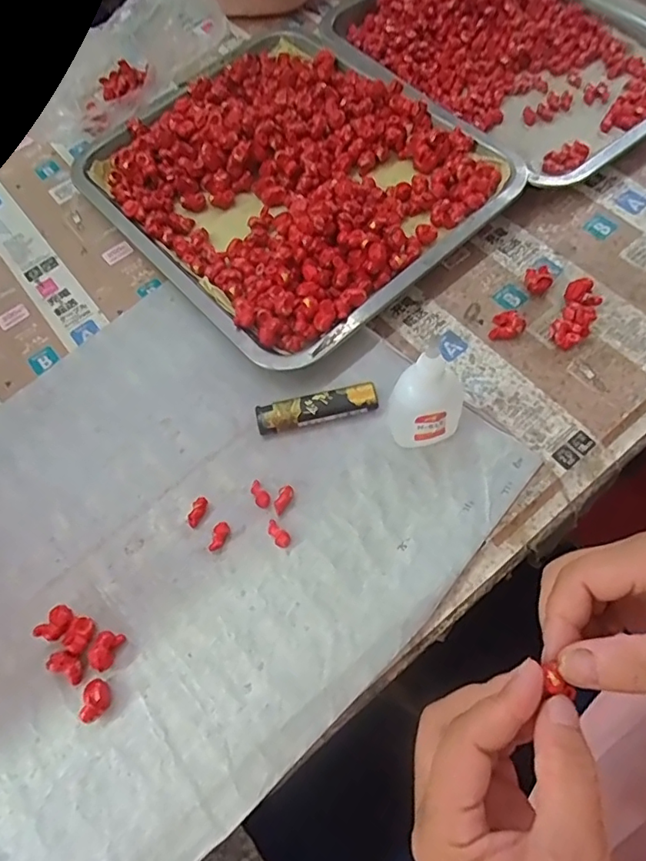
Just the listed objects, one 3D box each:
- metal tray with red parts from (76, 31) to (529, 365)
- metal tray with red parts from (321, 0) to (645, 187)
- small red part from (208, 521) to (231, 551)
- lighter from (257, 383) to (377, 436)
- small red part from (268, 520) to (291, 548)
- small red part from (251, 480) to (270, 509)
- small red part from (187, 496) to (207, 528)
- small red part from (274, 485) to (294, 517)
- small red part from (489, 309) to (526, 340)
[{"bbox_3d":[-0.036,-0.213,0.432,0.256,0.029,0.310,-41,69,-14],"label":"metal tray with red parts"},{"bbox_3d":[0.161,-0.350,0.476,0.221,0.030,0.321,-35,68,-12],"label":"metal tray with red parts"},{"bbox_3d":[-0.063,0.065,0.327,0.009,0.005,0.019,13,68,7],"label":"small red part"},{"bbox_3d":[-0.004,-0.015,0.357,0.079,0.013,0.019,-12,65,-2],"label":"lighter"},{"bbox_3d":[-0.027,0.062,0.325,0.009,0.006,0.019,-36,68,-12],"label":"small red part"},{"bbox_3d":[-0.040,0.040,0.337,0.009,0.006,0.019,-33,70,-12],"label":"small red part"},{"bbox_3d":[-0.078,0.050,0.334,0.008,0.007,0.019,16,68,8],"label":"small red part"},{"bbox_3d":[-0.025,0.044,0.335,0.009,0.005,0.019,22,82,10],"label":"small red part"},{"bbox_3d":[0.127,-0.073,0.371,0.021,0.014,0.017,3,66,5],"label":"small red part"}]

